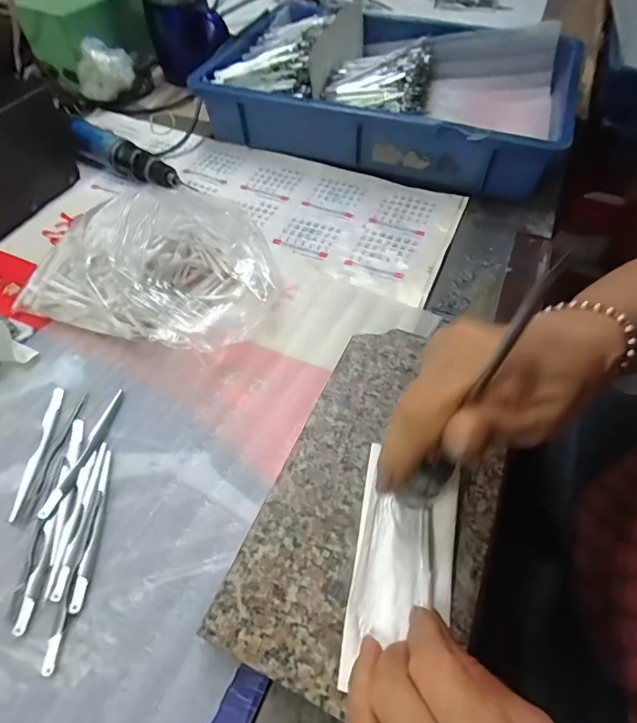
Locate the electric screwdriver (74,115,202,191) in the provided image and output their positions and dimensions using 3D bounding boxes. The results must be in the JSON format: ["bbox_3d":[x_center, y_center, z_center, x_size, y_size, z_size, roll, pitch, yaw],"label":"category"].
[{"bbox_3d":[-0.223,-0.244,0.520,0.175,0.038,0.042,25,57,16],"label":"electric screwdriver"}]

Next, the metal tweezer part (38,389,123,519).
[{"bbox_3d":[-0.171,0.065,0.323,0.010,0.004,0.102,13,55,9],"label":"metal tweezer part"}]

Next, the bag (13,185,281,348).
[{"bbox_3d":[-0.147,-0.087,0.385,0.211,0.077,0.126,14,55,9],"label":"bag"}]

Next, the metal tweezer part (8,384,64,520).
[{"bbox_3d":[-0.210,0.065,0.326,0.009,0.005,0.102,-1,54,-2],"label":"metal tweezer part"}]

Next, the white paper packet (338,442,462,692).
[{"bbox_3d":[0.048,0.111,0.247,0.055,0.011,0.119,11,55,7],"label":"white paper packet"}]

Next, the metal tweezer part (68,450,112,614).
[{"bbox_3d":[-0.150,0.109,0.293,0.007,0.005,0.103,-2,54,-2],"label":"metal tweezer part"}]

